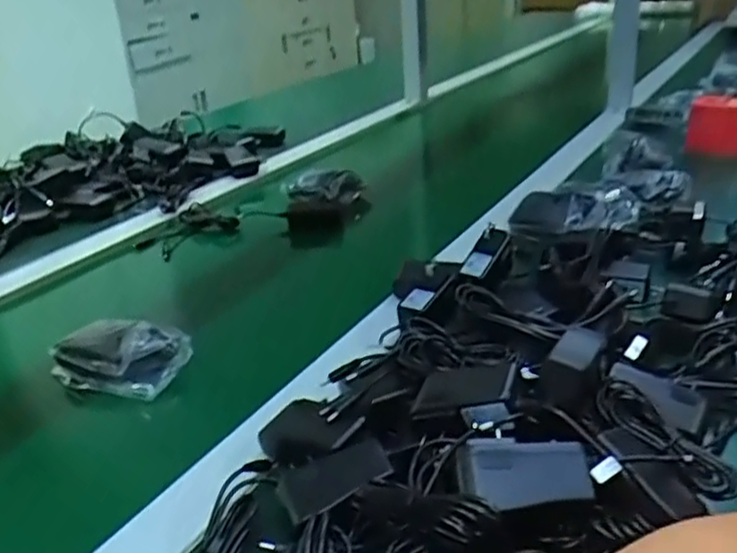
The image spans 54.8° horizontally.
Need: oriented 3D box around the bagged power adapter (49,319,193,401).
[{"bbox_3d":[-0.225,0.074,0.644,0.110,0.056,0.064,6,27,18],"label":"bagged power adapter"}]

